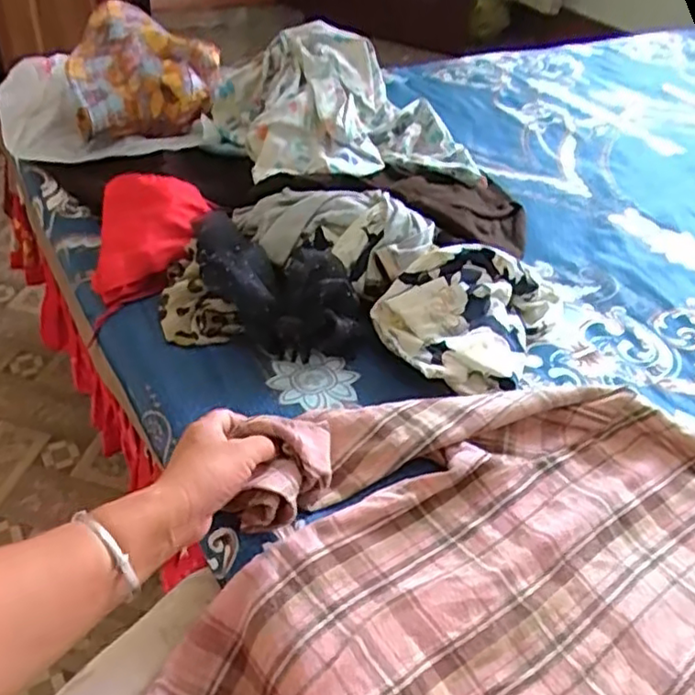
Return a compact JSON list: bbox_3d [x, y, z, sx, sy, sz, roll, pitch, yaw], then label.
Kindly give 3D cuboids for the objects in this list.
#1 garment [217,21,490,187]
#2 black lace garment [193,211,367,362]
[{"bbox_3d":[0.014,-0.303,0.859,0.327,0.145,0.210,-18,49,-24],"label":"garment"},{"bbox_3d":[-0.082,-0.061,0.677,0.214,0.097,0.092,24,46,17],"label":"black lace garment"}]

